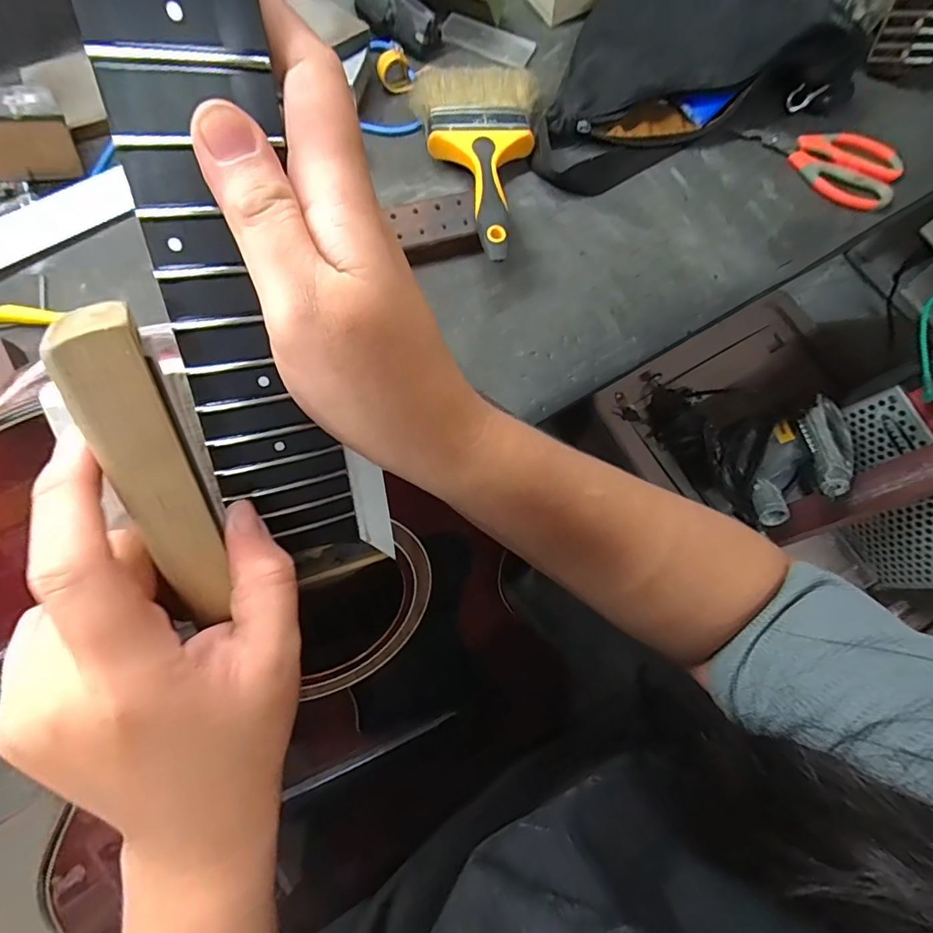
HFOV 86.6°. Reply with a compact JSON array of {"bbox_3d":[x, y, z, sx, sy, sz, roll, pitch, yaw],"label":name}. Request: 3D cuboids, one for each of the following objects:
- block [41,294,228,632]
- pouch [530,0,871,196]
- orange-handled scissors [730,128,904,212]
[{"bbox_3d":[-0.108,0.008,0.176,0.023,0.125,0.015,-4,33,-3],"label":"block"},{"bbox_3d":[0.200,-0.408,0.481,0.328,0.086,0.189,-23,75,-8],"label":"pouch"},{"bbox_3d":[0.360,-0.314,0.493,0.083,0.025,0.149,-38,78,-12],"label":"orange-handled scissors"}]

